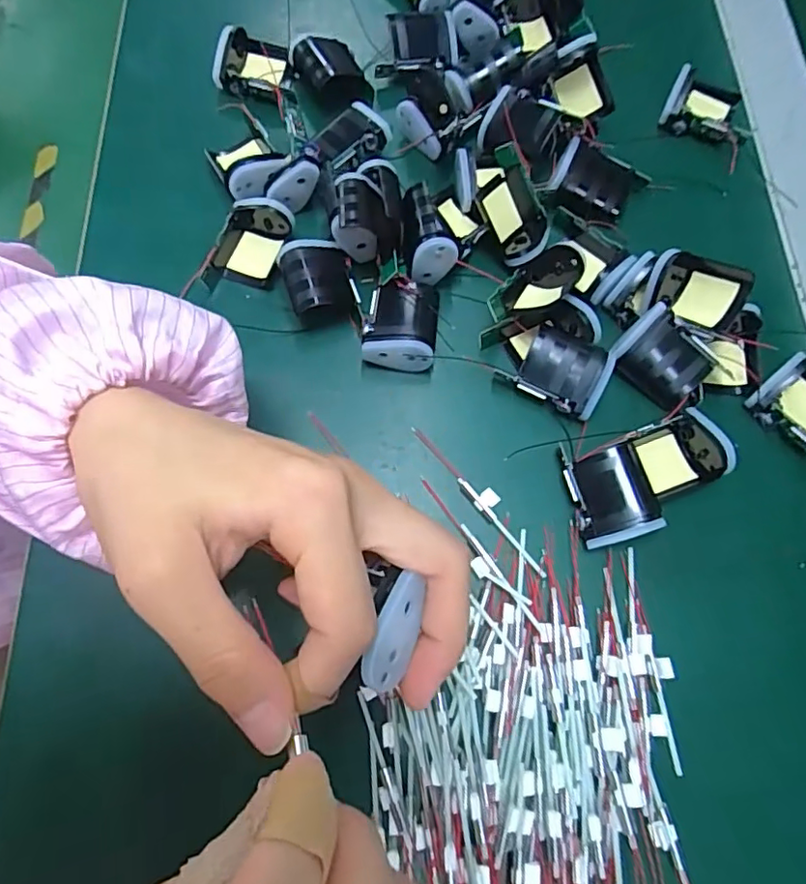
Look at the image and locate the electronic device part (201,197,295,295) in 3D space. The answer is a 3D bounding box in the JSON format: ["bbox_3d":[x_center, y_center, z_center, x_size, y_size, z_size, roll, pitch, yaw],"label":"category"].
[{"bbox_3d":[-0.083,-0.106,0.310,0.039,0.018,0.046,12,71,3],"label":"electronic device part"}]

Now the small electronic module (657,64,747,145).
[{"bbox_3d":[0.185,-0.203,0.349,0.050,0.018,0.041,21,72,7],"label":"small electronic module"}]

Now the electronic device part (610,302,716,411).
[{"bbox_3d":[0.129,-0.041,0.288,0.044,0.026,0.029,42,75,13],"label":"electronic device part"}]

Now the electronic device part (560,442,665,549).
[{"bbox_3d":[0.096,0.024,0.269,0.031,0.024,0.043,-12,71,-5],"label":"electronic device part"}]

